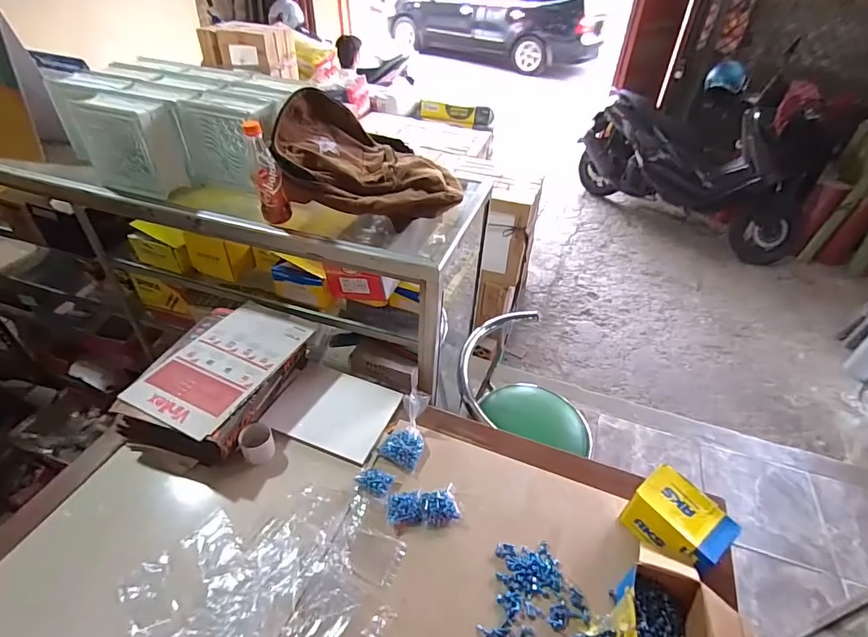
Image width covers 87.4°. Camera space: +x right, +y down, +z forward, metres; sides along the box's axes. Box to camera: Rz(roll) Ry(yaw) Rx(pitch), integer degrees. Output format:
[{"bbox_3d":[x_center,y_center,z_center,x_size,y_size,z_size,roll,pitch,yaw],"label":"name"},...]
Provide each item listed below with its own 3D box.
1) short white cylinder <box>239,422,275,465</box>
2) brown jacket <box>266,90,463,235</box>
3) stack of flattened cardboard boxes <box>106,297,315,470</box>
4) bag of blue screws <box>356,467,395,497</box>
[{"bbox_3d":[-0.345,0.246,0.892,0.059,0.047,0.066,-21,47,-25],"label":"short white cylinder"},{"bbox_3d":[-0.139,-0.391,1.025,0.375,0.166,0.370,-1,42,-5],"label":"brown jacket"},{"bbox_3d":[-0.451,0.118,0.971,0.252,0.102,0.343,15,43,13],"label":"stack of flattened cardboard boxes"},{"bbox_3d":[-0.113,0.309,0.864,0.067,0.014,0.045,15,43,13],"label":"bag of blue screws"}]

